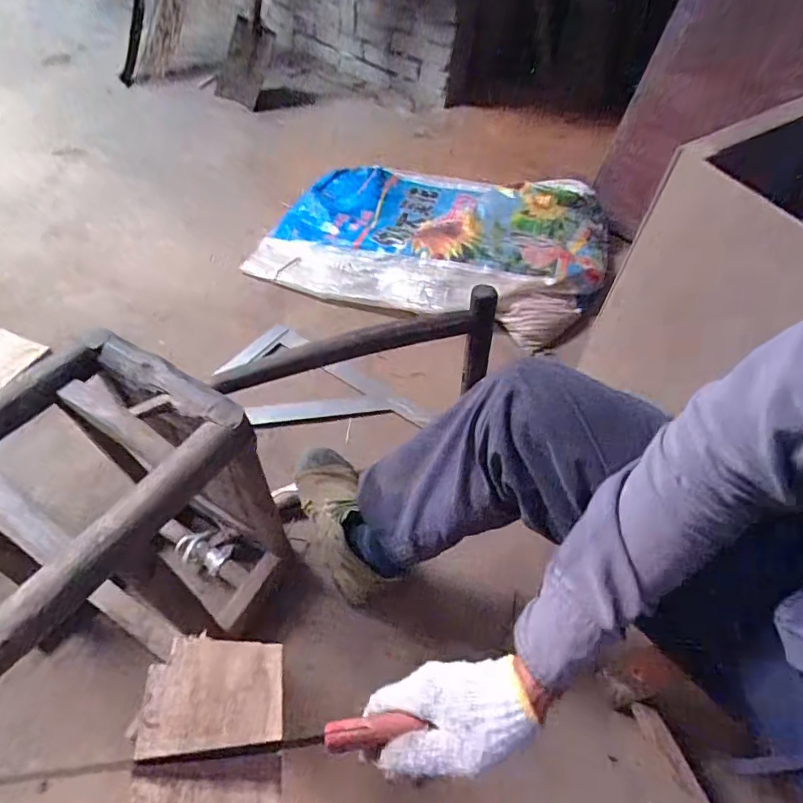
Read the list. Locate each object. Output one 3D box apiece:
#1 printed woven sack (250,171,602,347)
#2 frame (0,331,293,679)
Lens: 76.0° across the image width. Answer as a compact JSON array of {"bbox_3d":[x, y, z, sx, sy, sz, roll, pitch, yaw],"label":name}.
[{"bbox_3d":[0.093,-0.425,1.275,0.793,0.109,0.496,15,50,6],"label":"printed woven sack"},{"bbox_3d":[-0.344,0.167,0.638,0.267,0.353,0.296,28,53,16],"label":"frame"}]

